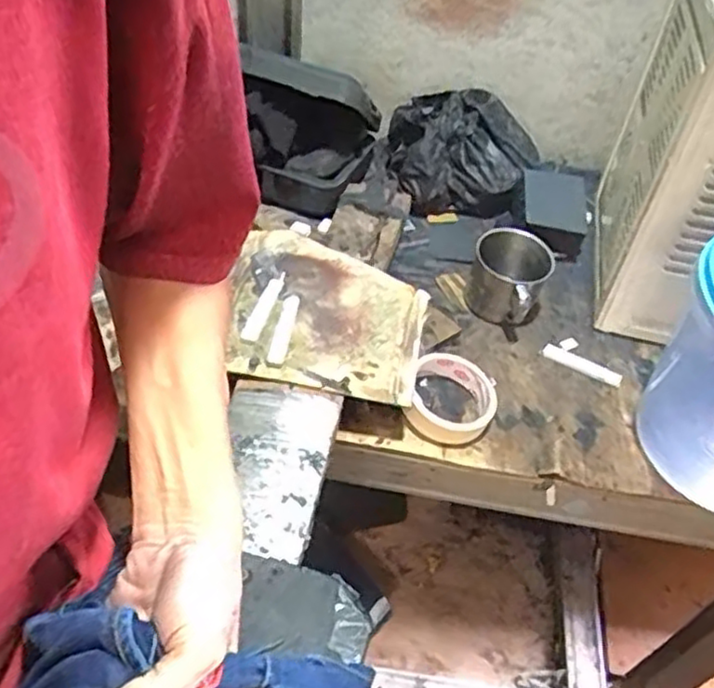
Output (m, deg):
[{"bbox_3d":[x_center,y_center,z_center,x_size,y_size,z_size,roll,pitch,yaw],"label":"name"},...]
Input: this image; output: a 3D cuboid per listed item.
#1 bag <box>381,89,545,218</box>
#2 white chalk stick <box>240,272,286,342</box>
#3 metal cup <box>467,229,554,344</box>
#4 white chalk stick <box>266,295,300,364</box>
[{"bbox_3d":[0.135,-0.246,0.898,0.181,0.111,0.117,-4,48,-6],"label":"bag"},{"bbox_3d":[-0.088,-0.038,0.680,0.020,0.010,0.089,15,47,8],"label":"white chalk stick"},{"bbox_3d":[0.164,-0.070,0.769,0.078,0.080,0.077,1,47,-2],"label":"metal cup"},{"bbox_3d":[-0.068,-0.015,0.660,0.015,0.009,0.082,11,47,4],"label":"white chalk stick"}]

